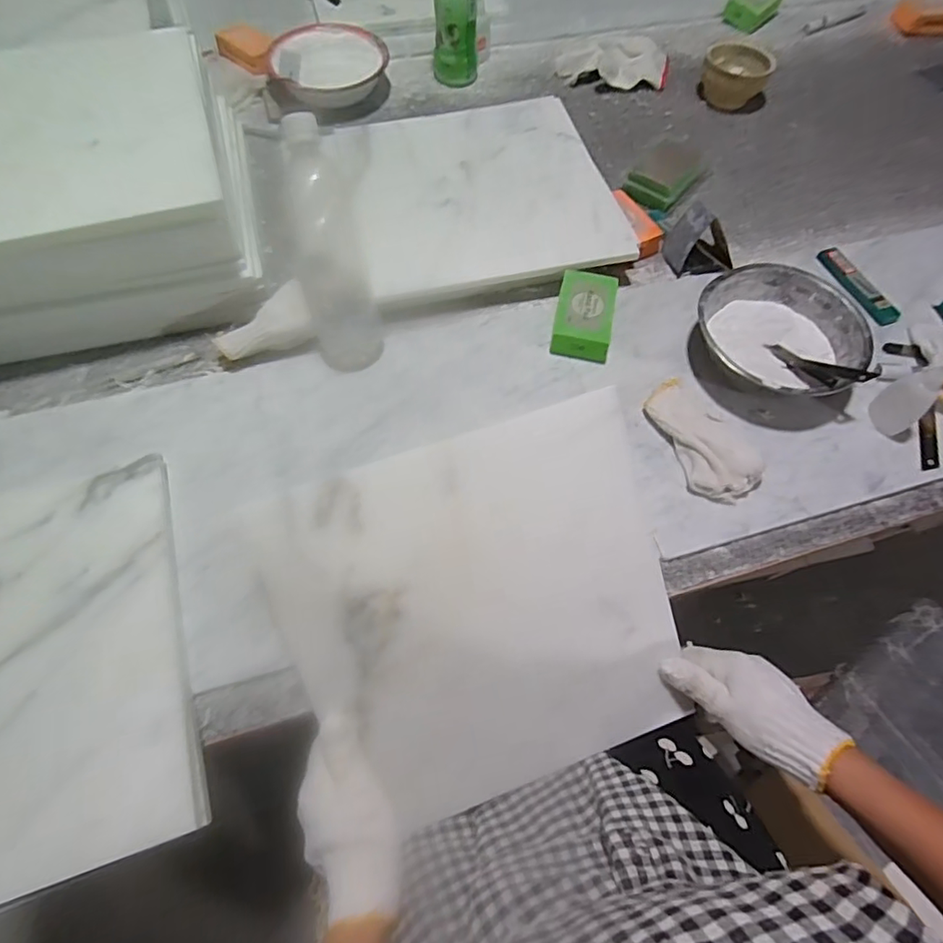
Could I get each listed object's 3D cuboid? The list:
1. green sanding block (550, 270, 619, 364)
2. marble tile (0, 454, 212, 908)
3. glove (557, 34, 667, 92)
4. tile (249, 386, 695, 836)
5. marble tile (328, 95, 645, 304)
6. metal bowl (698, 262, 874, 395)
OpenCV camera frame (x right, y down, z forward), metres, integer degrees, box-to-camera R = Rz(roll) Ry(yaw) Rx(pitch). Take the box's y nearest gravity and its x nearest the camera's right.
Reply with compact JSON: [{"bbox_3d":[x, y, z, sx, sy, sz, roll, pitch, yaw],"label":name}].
[{"bbox_3d":[0.121,-0.166,0.578,0.060,0.027,0.101,11,64,5],"label":"green sanding block"},{"bbox_3d":[-0.369,0.154,0.402,0.296,0.021,0.298,-16,65,-12],"label":"marble tile"},{"bbox_3d":[0.216,-0.620,0.819,0.166,0.031,0.079,2,64,1],"label":"glove"},{"bbox_3d":[0.017,0.120,0.444,0.297,0.020,0.295,-18,100,-9],"label":"tile"},{"bbox_3d":[0.008,-0.341,0.652,0.306,0.012,0.306,-13,64,-8],"label":"marble tile"},{"bbox_3d":[0.310,-0.133,0.551,0.159,0.050,0.145,0,64,0],"label":"metal bowl"}]

